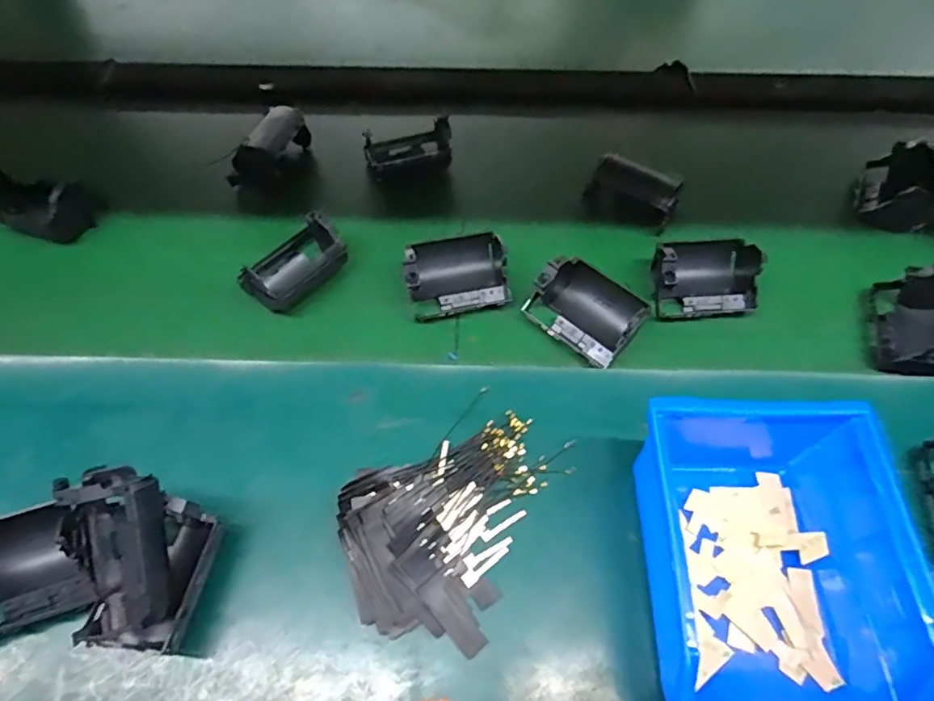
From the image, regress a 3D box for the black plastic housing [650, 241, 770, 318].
[{"bbox_3d":[0.169,-0.056,0.405,0.074,0.028,0.057,-1,57,-1],"label":"black plastic housing"}]

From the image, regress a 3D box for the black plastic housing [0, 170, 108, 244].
[{"bbox_3d":[-0.331,-0.113,0.443,0.084,0.041,0.037,12,58,7],"label":"black plastic housing"}]

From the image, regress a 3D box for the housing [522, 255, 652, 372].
[{"bbox_3d":[0.085,-0.034,0.389,0.072,0.034,0.060,38,65,21],"label":"housing"}]

